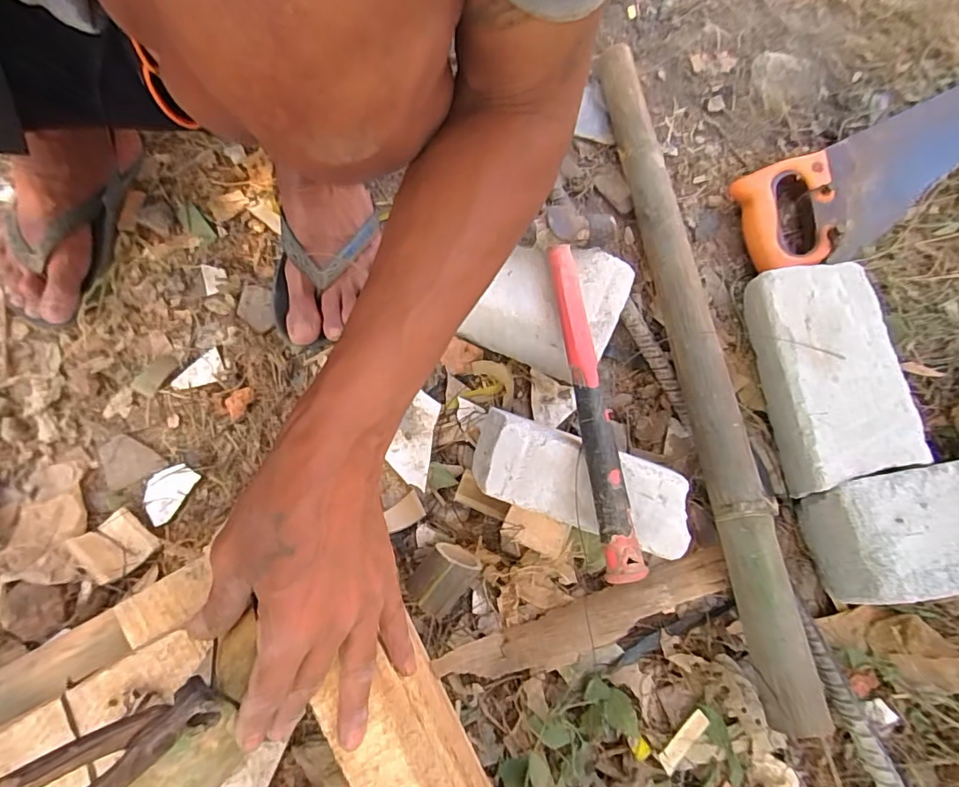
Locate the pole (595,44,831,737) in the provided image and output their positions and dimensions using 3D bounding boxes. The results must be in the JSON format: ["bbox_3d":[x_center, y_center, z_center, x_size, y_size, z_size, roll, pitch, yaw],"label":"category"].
[{"bbox_3d":[0.210,-0.043,0.493,0.048,0.043,0.638,-6,75,-5],"label":"pole"}]

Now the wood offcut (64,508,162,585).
[{"bbox_3d":[-0.340,0.141,0.479,0.055,0.010,0.052,42,56,9],"label":"wood offcut"}]

